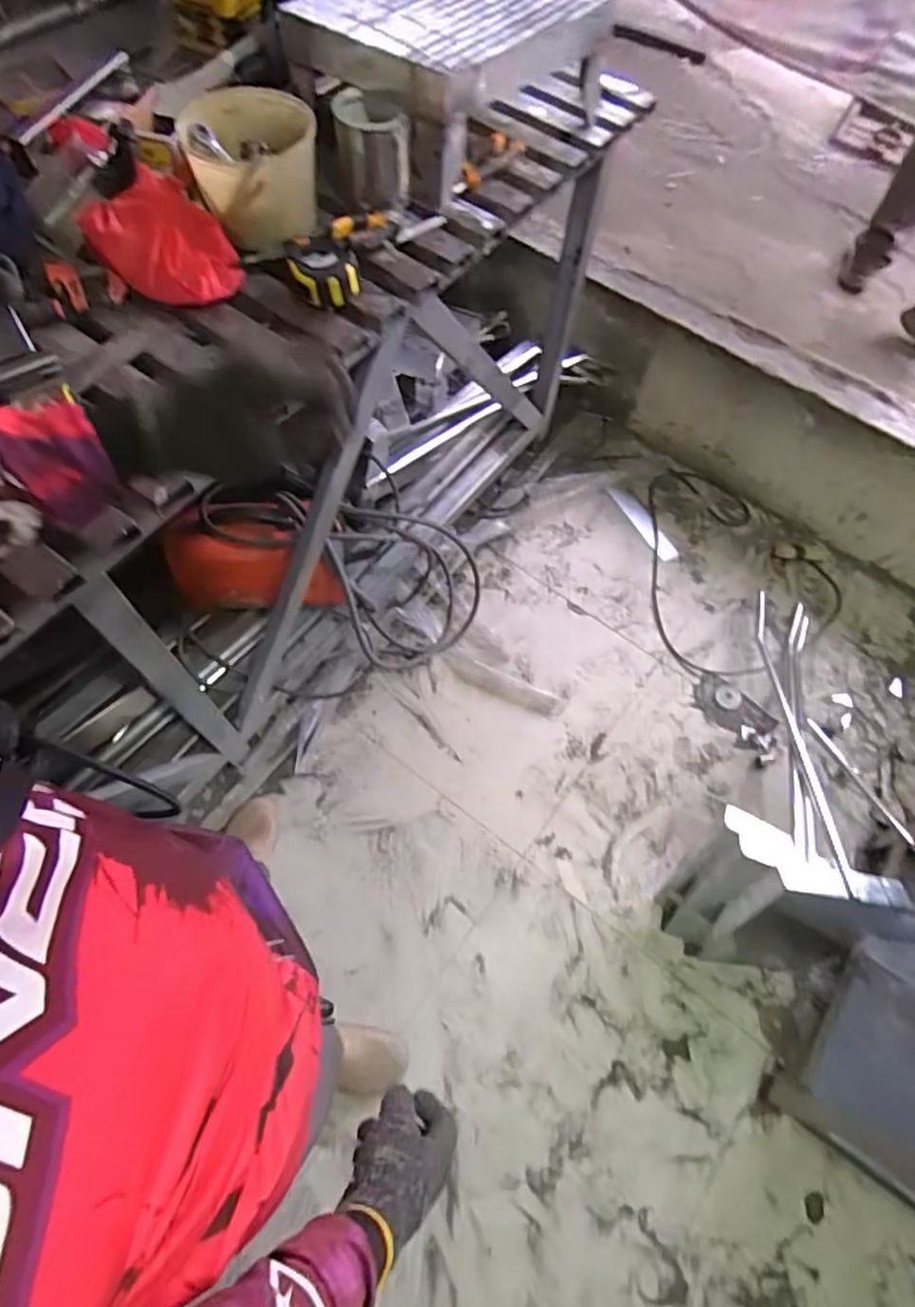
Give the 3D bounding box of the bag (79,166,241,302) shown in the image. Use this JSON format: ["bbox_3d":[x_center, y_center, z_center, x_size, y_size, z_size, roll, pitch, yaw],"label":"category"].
[{"bbox_3d":[-0.363,-0.517,0.812,0.164,0.070,0.144,38,69,14],"label":"bag"}]

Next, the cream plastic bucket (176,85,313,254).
[{"bbox_3d":[-0.265,-0.636,0.842,0.155,0.107,0.175,-17,67,-11],"label":"cream plastic bucket"}]

